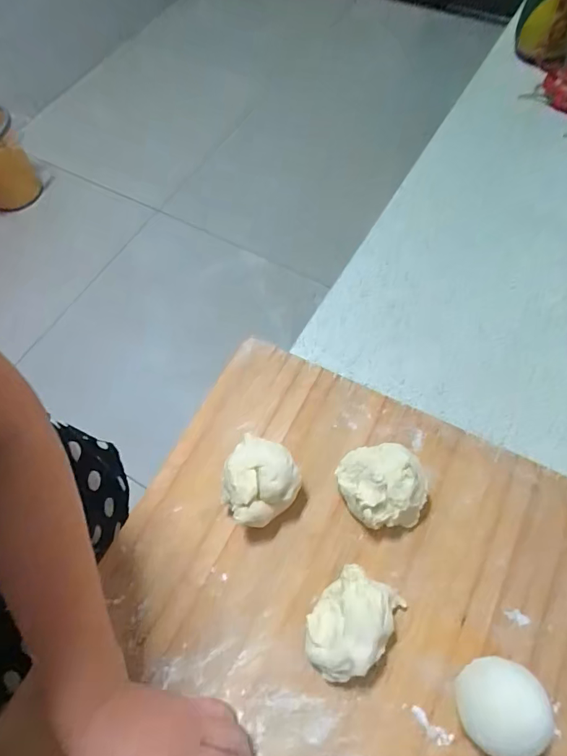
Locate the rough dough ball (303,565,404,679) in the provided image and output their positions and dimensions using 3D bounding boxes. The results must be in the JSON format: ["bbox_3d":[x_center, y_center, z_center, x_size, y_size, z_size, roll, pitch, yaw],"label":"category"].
[{"bbox_3d":[0.052,0.191,0.352,0.057,0.050,0.080,36,72,17],"label":"rough dough ball"}]

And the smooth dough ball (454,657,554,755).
[{"bbox_3d":[0.155,0.237,0.325,0.053,0.048,0.057,-1,65,3],"label":"smooth dough ball"}]

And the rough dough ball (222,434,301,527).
[{"bbox_3d":[-0.021,0.095,0.403,0.064,0.049,0.070,-1,65,3],"label":"rough dough ball"}]

